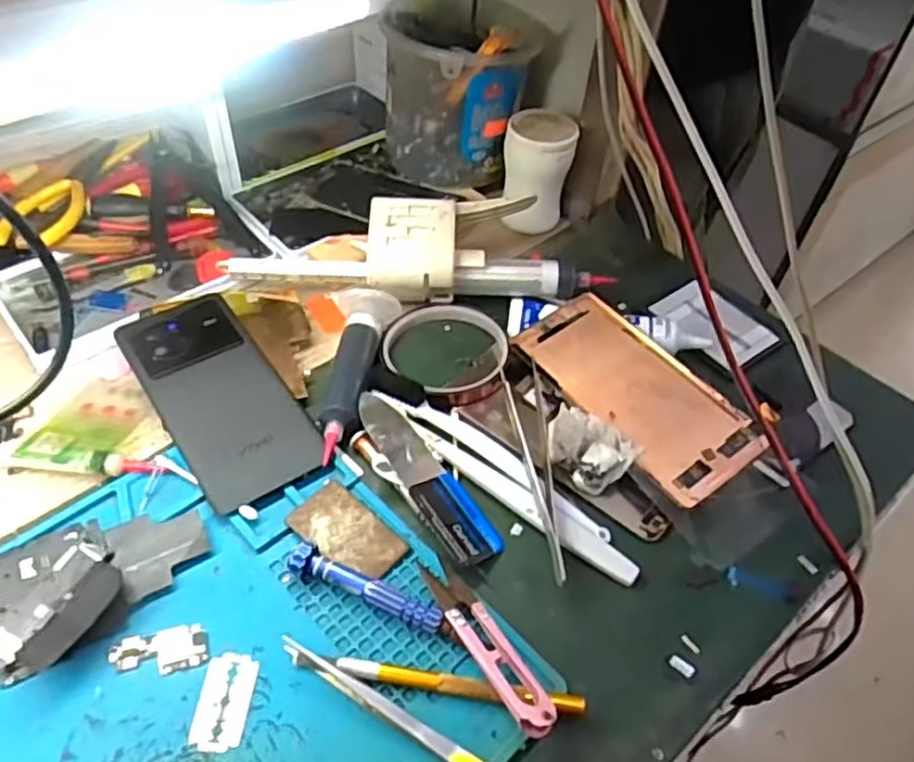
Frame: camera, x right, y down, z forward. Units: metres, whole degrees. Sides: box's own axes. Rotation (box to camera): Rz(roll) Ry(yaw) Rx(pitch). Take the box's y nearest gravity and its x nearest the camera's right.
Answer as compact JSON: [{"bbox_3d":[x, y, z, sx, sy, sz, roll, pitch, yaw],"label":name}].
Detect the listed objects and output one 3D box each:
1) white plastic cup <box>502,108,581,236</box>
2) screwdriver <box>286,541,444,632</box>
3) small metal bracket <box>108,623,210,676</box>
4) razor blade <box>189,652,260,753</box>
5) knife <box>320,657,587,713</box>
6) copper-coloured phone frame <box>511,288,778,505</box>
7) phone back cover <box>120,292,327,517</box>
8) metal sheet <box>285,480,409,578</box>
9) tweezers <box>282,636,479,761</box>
[{"bbox_3d":[0.063,-0.169,0.578,0.055,0.090,0.053,3,49,-3],"label":"white plastic cup"},{"bbox_3d":[-0.045,0.104,0.361,0.082,0.016,0.014,18,50,10],"label":"screwdriver"},{"bbox_3d":[-0.141,0.129,0.339,0.044,0.004,0.022,-10,50,-14],"label":"small metal bracket"},{"bbox_3d":[-0.107,0.146,0.328,0.023,0.004,0.042,6,49,-1],"label":"razor blade"},{"bbox_3d":[-0.001,0.142,0.333,0.119,0.016,0.011,8,49,2],"label":"knife"},{"bbox_3d":[0.112,0.004,0.449,0.073,0.005,0.159,-31,55,-14],"label":"copper-coloured phone frame"},{"bbox_3d":[-0.148,0.005,0.443,0.073,0.011,0.162,-26,56,-26],"label":"phone back cover"},{"bbox_3d":[-0.059,0.083,0.386,0.059,0.004,0.037,37,55,24],"label":"metal sheet"},{"bbox_3d":[-0.022,0.155,0.323,0.135,0.008,0.008,26,52,17],"label":"tweezers"}]

